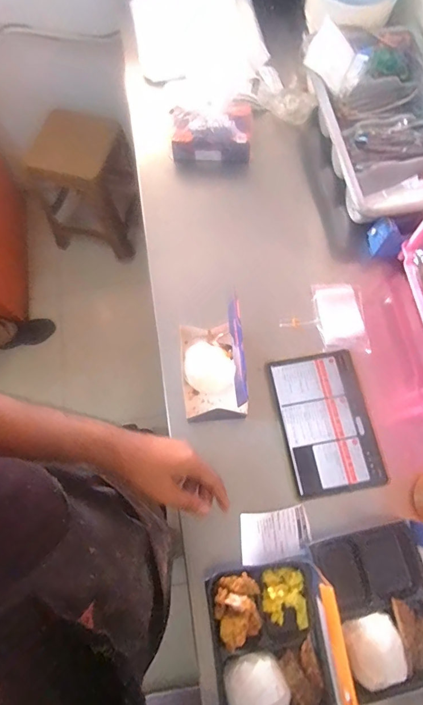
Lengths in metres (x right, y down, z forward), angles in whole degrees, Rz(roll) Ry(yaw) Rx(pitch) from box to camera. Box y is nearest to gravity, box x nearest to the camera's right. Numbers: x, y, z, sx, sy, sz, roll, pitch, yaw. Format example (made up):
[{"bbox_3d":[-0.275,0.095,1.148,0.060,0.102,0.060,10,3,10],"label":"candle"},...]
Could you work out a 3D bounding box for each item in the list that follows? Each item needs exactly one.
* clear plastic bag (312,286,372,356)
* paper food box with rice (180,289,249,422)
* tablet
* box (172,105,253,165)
[{"bbox_3d":[0.259,-0.074,0.789,0.098,0.024,0.145,-1,71,0],"label":"clear plastic bag"},{"bbox_3d":[-0.002,0.023,0.698,0.103,0.163,0.168,-5,71,-1],"label":"paper food box with rice"},{"bbox_3d":[0.214,0.125,0.733,0.164,0.013,0.251,-11,72,-4],"label":"tablet"},{"bbox_3d":[0.002,-0.510,0.927,0.189,0.084,0.138,3,71,1],"label":"box"}]

